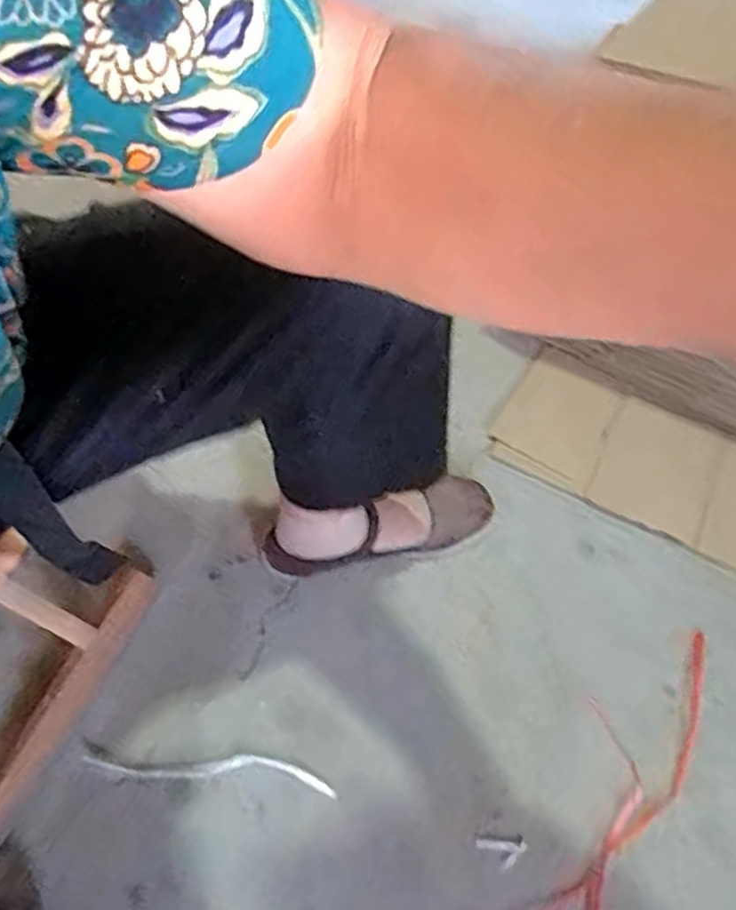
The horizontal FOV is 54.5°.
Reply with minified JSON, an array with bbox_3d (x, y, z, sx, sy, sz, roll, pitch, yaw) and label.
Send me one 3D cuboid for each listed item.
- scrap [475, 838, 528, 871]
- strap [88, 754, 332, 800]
[{"bbox_3d":[0.109,0.325,0.582,0.042,0.004,0.022,0,63,1],"label":"scrap"},{"bbox_3d":[-0.134,0.267,0.610,0.211,0.006,0.025,5,74,1],"label":"strap"}]

